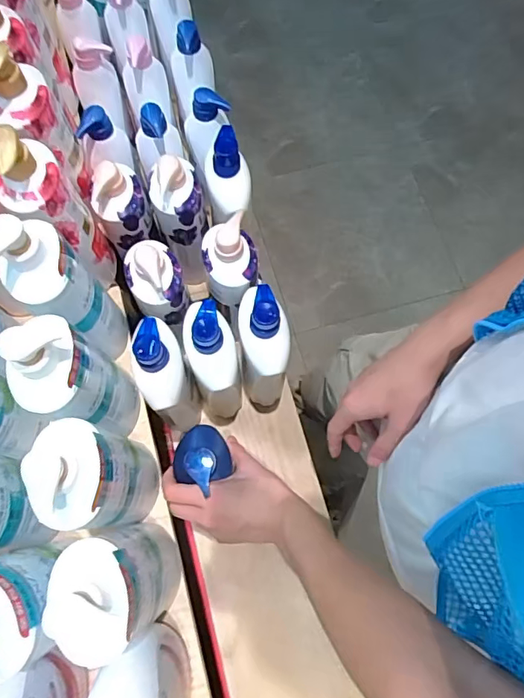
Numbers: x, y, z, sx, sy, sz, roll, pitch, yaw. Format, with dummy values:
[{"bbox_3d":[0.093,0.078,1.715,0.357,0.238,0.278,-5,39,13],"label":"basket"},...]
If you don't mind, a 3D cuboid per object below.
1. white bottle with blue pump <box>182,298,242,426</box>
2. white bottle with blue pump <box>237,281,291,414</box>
[{"bbox_3d":[-0.066,0.020,0.648,0.058,0.264,0.116,-9,73,-5],"label":"white bottle with blue pump"},{"bbox_3d":[0.001,0.003,0.655,0.054,0.249,0.116,-9,73,-5],"label":"white bottle with blue pump"}]

